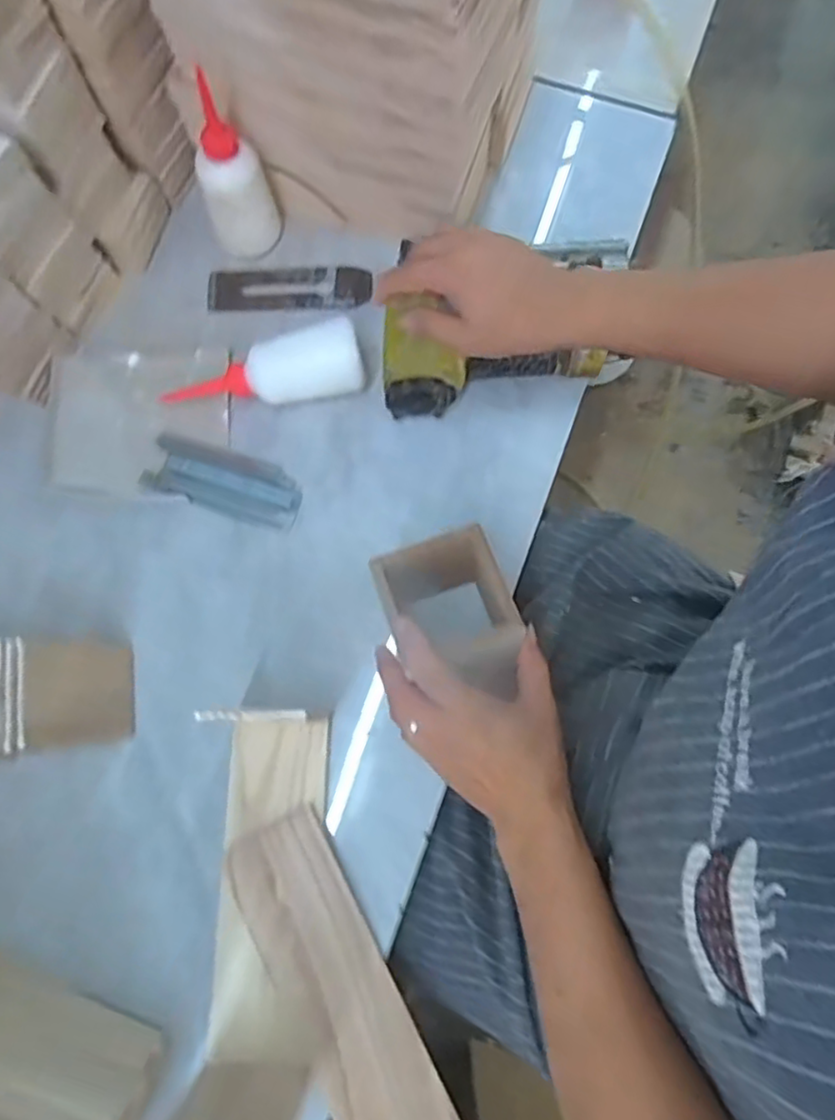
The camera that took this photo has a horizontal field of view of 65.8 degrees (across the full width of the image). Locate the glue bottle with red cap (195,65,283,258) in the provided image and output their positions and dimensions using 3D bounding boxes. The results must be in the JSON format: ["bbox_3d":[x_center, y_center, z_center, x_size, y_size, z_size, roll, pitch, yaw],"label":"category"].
[{"bbox_3d":[-0.162,-0.329,0.571,0.062,0.137,0.053,-17,77,-3],"label":"glue bottle with red cap"}]

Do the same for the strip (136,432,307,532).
[{"bbox_3d":[-0.170,-0.071,0.563,0.138,0.011,0.054,18,77,5],"label":"strip"}]

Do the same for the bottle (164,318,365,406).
[{"bbox_3d":[-0.133,-0.158,0.565,0.172,0.047,0.053,-15,77,-3],"label":"bottle"}]

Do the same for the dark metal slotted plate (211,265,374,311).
[{"bbox_3d":[-0.123,-0.260,0.618,0.154,0.009,0.045,-2,81,3],"label":"dark metal slotted plate"}]

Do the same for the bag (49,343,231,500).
[{"bbox_3d":[-0.246,-0.127,0.576,0.148,0.015,0.147,0,79,-6],"label":"bag"}]

